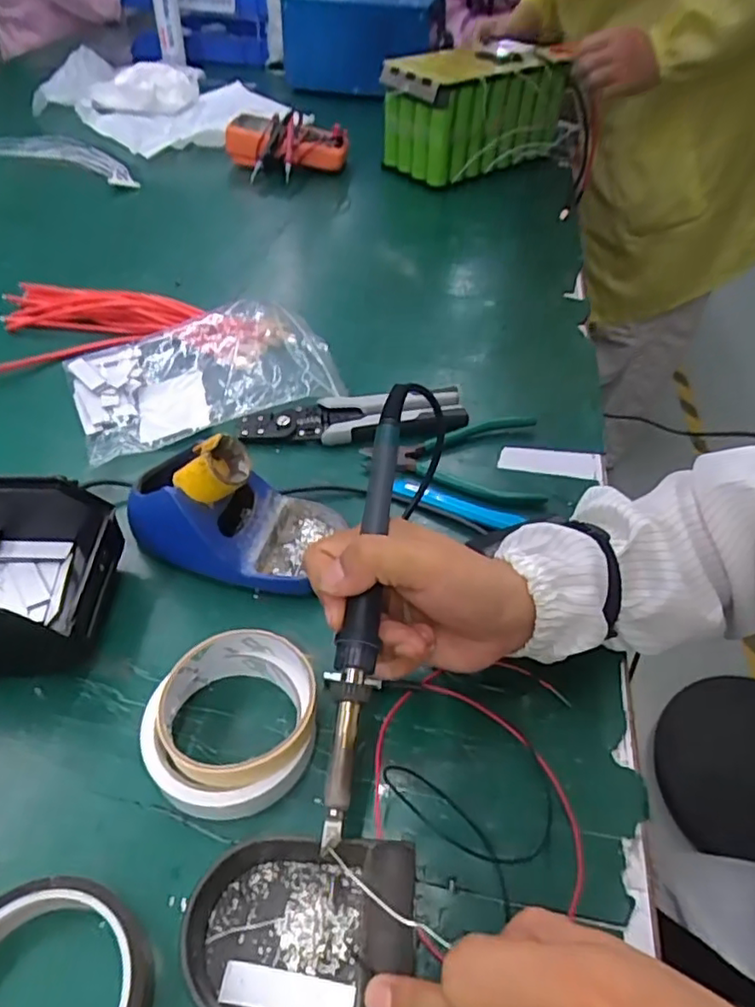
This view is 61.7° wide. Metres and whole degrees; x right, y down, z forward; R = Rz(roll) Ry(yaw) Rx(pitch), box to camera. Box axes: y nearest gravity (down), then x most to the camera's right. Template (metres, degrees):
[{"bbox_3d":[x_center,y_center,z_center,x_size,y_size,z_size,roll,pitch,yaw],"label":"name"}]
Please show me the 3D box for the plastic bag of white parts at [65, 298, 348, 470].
[{"bbox_3d":[-0.159,-0.125,0.583,0.229,0.032,0.150,-18,50,-19],"label":"plastic bag of white parts"}]

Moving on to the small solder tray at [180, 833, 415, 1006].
[{"bbox_3d":[-0.036,0.189,0.281,0.099,0.036,0.076,8,48,5],"label":"small solder tray"}]

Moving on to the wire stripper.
[{"bbox_3d":[-0.021,-0.079,0.556,0.194,0.012,0.048,-5,47,-8],"label":"wire stripper"}]

